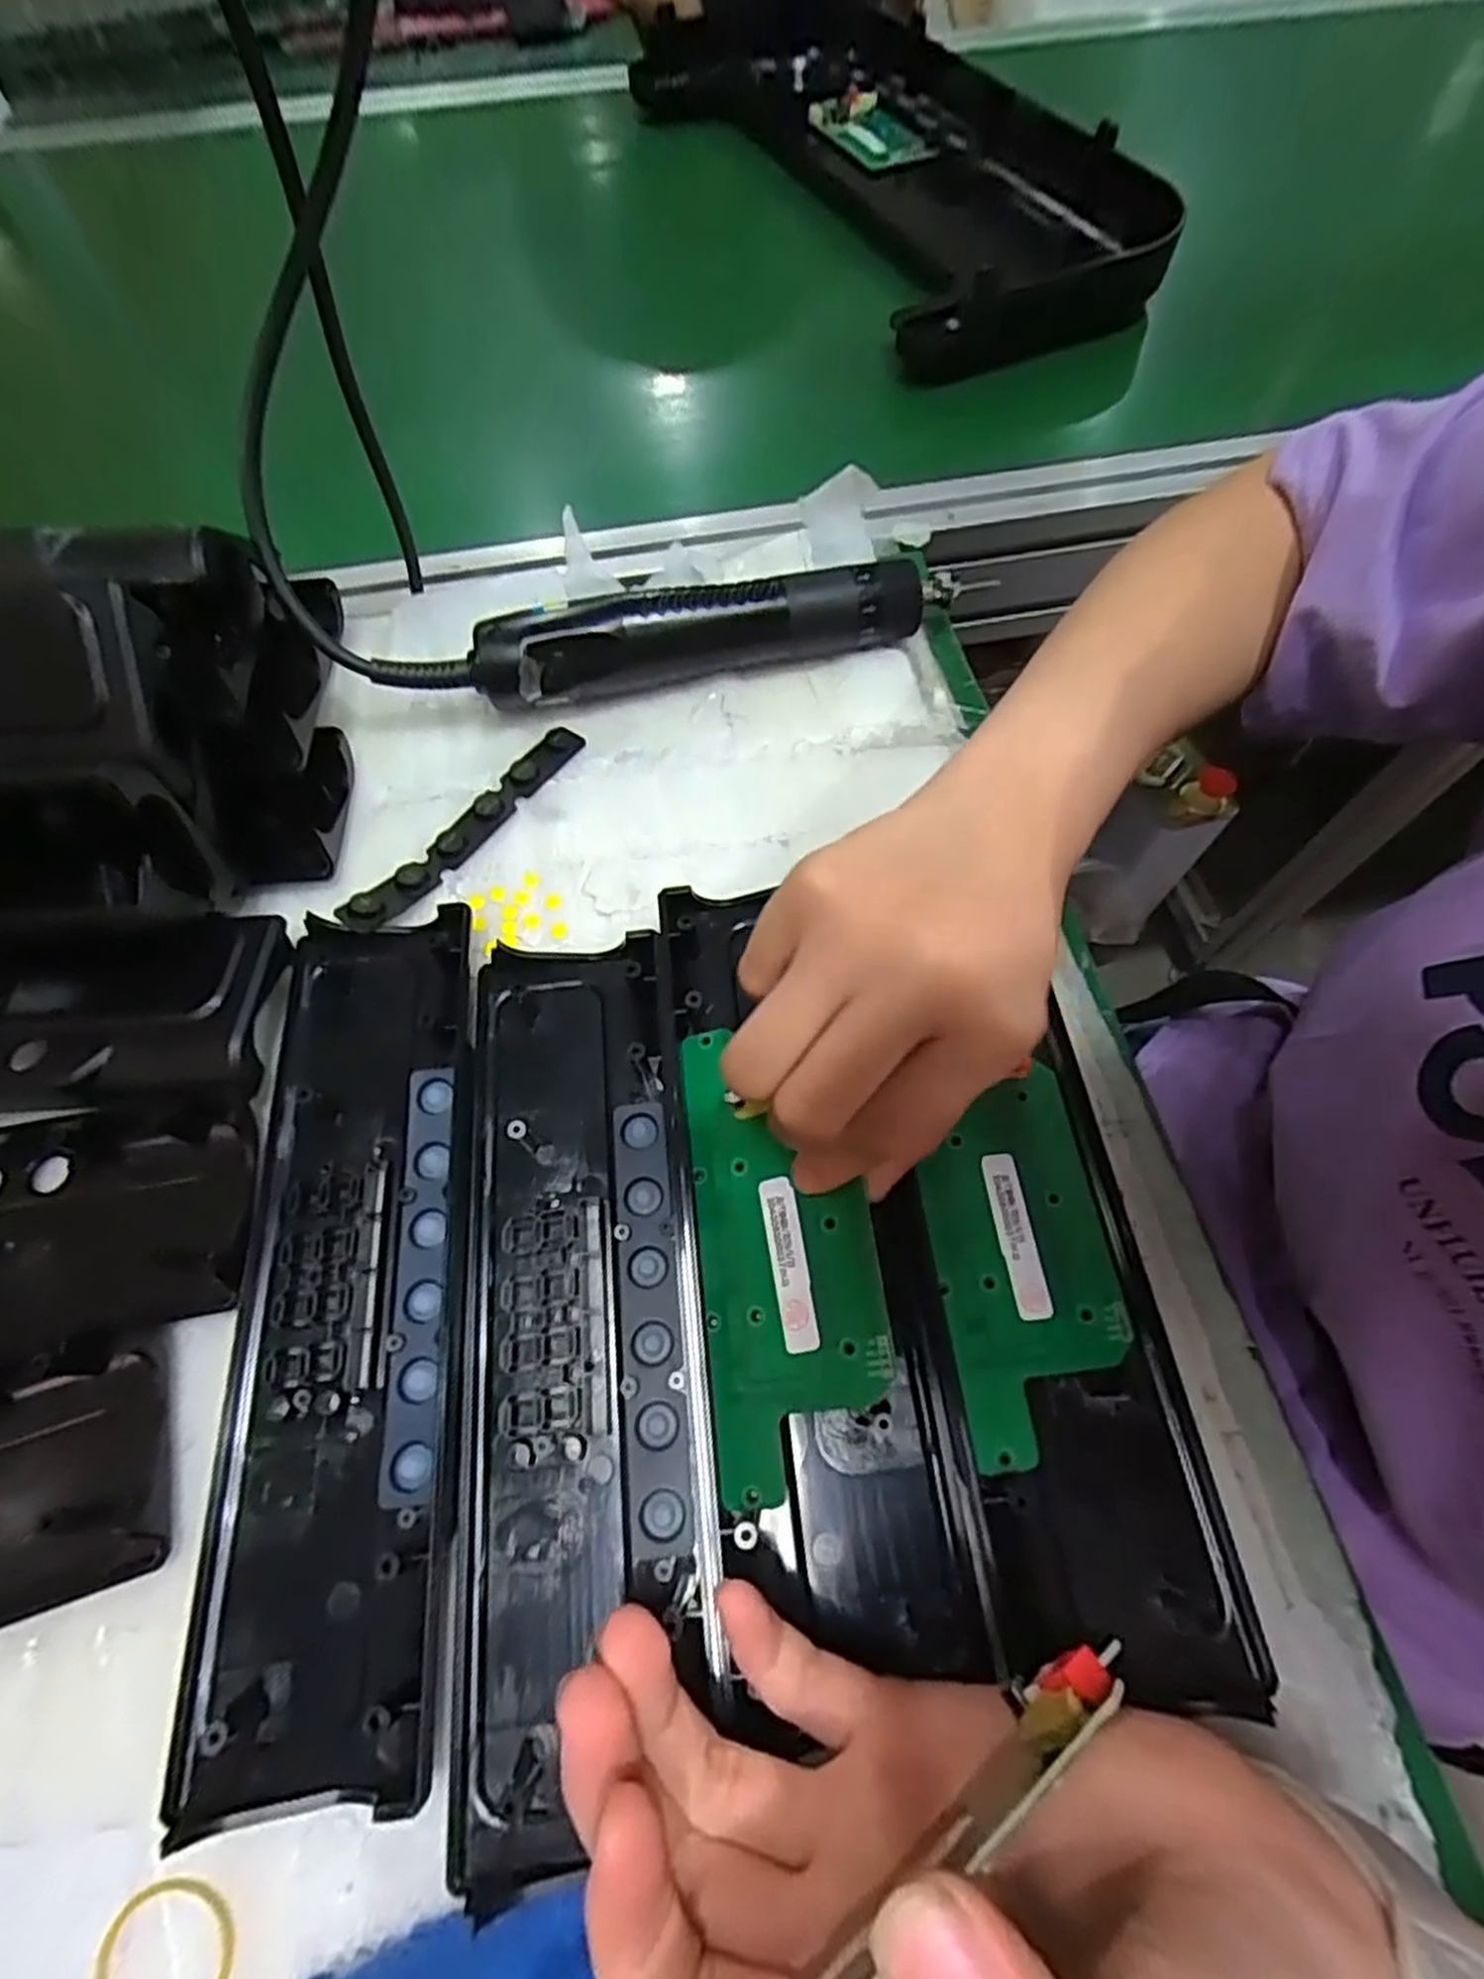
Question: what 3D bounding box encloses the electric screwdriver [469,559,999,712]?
[{"bbox_3d":[-0.006,-0.157,0.351,0.215,0.037,0.030,-12,64,-3],"label":"electric screwdriver"}]

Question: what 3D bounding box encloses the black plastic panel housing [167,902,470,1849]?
[{"bbox_3d":[-0.120,0.086,0.245,0.062,0.014,0.244,-6,63,-1],"label":"black plastic panel housing"}]

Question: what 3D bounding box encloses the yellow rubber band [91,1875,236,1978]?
[{"bbox_3d":[-0.135,0.226,0.184,0.030,0.004,0.029,-1,63,2],"label":"yellow rubber band"}]

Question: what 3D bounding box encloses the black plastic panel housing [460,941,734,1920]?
[{"bbox_3d":[-0.048,0.095,0.242,0.066,0.013,0.240,-7,63,-1],"label":"black plastic panel housing"}]

